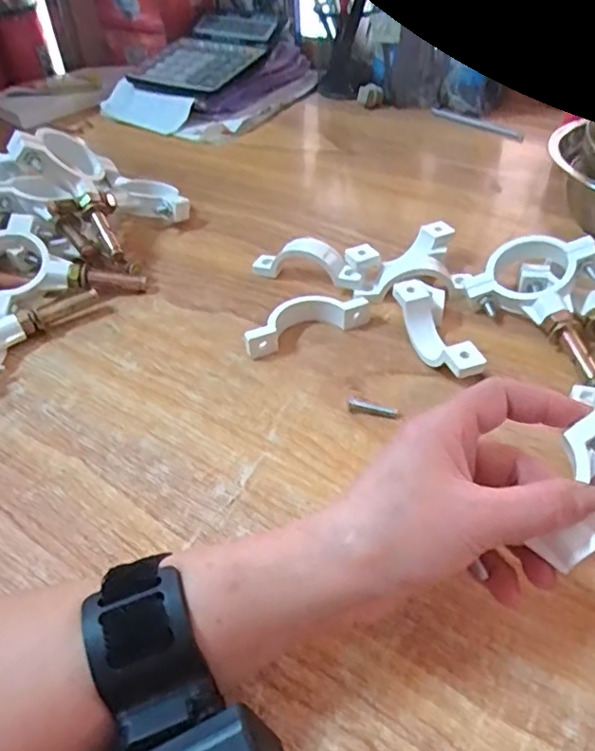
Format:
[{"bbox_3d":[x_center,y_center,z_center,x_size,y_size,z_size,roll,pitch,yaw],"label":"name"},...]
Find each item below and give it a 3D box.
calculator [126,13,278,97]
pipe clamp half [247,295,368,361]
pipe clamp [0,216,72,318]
[{"bbox_3d":[-0.110,-0.402,0.729,0.137,0.042,0.177,17,47,20],"label":"calculator"},{"bbox_3d":[0.005,-0.038,0.403,0.089,0.022,0.024,-18,46,-16],"label":"pipe clamp half"},{"bbox_3d":[-0.210,-0.080,0.434,0.067,0.020,0.068,-35,79,-23],"label":"pipe clamp"}]

